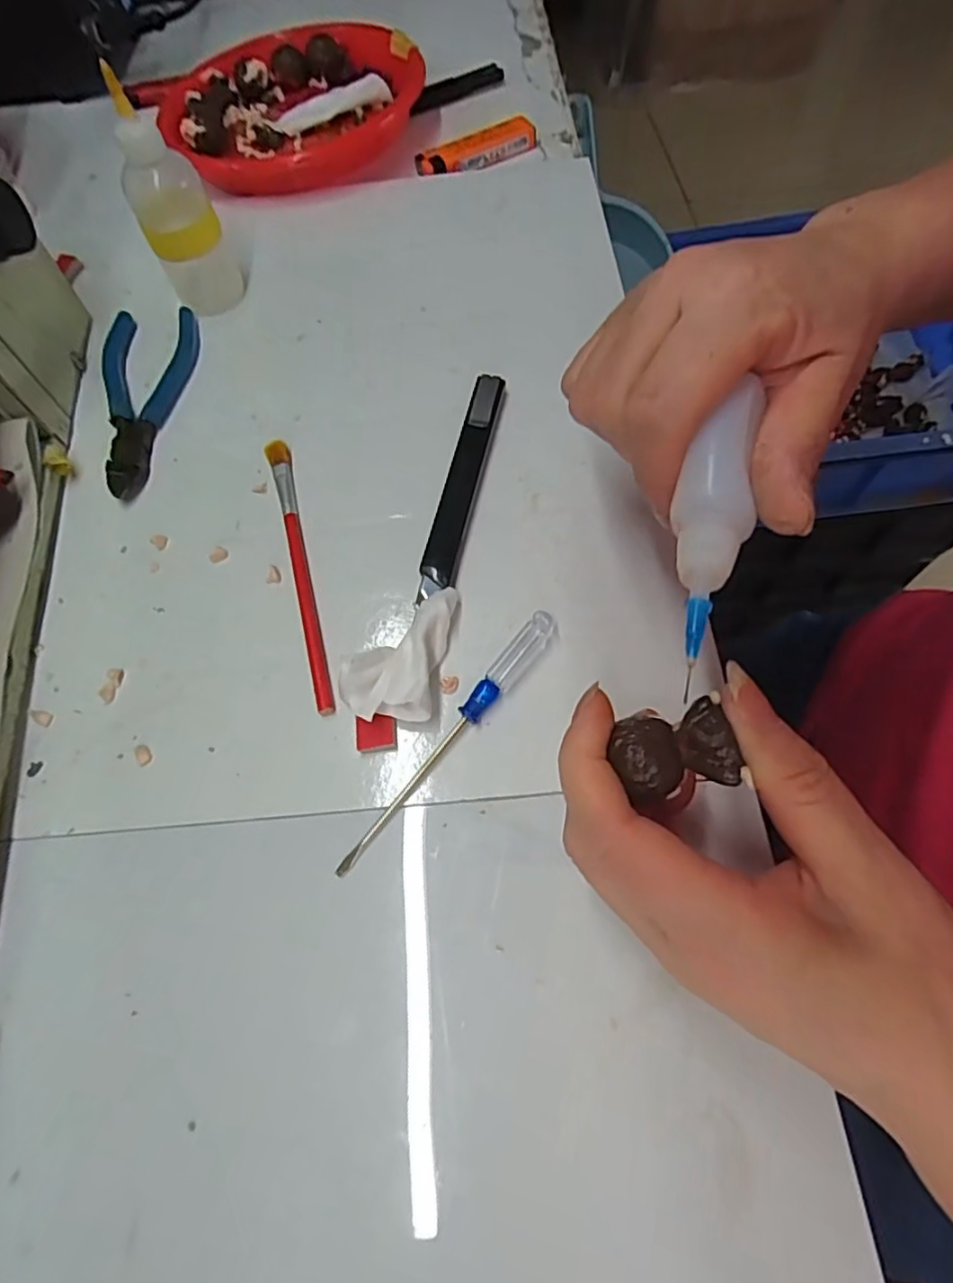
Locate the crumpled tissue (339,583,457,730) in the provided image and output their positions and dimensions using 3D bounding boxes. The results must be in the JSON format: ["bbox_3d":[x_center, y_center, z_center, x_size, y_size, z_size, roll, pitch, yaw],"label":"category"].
[{"bbox_3d":[-0.033,0.004,0.259,0.042,0.017,0.058,5,65,6],"label":"crumpled tissue"}]

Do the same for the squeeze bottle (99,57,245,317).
[{"bbox_3d":[-0.159,-0.228,0.333,0.038,0.103,0.032,-25,66,-8],"label":"squeeze bottle"}]

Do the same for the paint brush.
[{"bbox_3d":[-0.078,-0.035,0.286,0.010,0.007,0.144,-17,65,-4],"label":"paint brush"}]

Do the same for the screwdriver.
[{"bbox_3d":[-0.010,0.036,0.247,0.009,0.012,0.126,35,72,18],"label":"screwdriver"}]

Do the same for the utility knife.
[{"bbox_3d":[-0.007,-0.075,0.298,0.017,0.009,0.127,9,66,8],"label":"utility knife"}]

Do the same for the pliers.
[{"bbox_3d":[-0.177,-0.127,0.333,0.044,0.009,0.123,-3,65,2],"label":"pliers"}]

